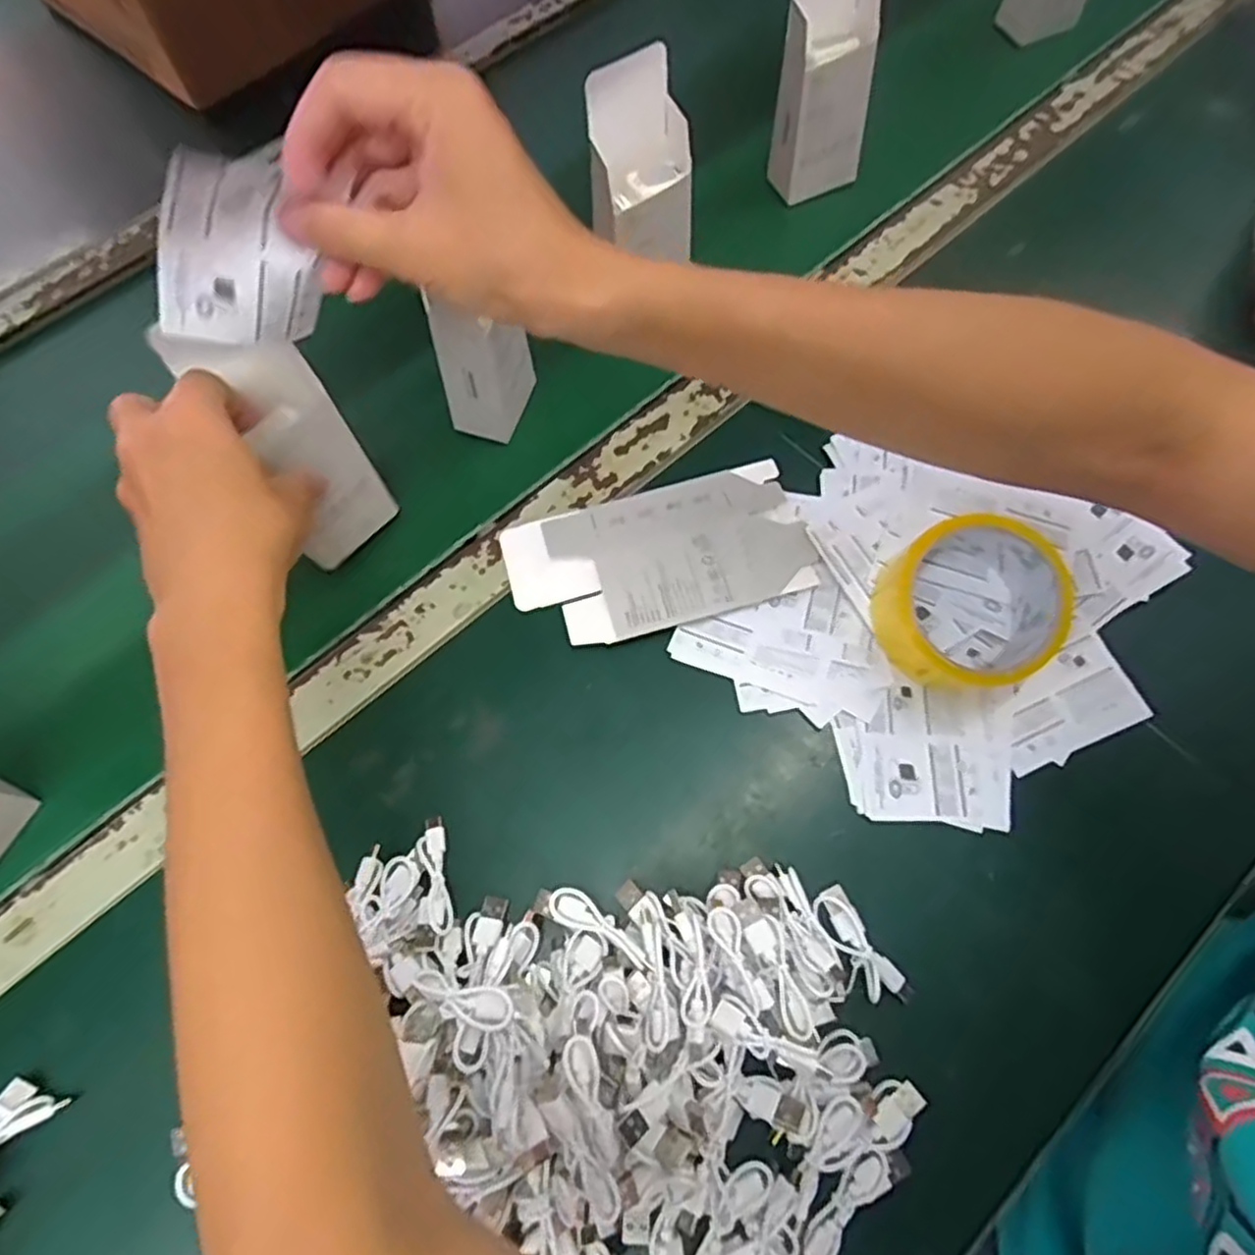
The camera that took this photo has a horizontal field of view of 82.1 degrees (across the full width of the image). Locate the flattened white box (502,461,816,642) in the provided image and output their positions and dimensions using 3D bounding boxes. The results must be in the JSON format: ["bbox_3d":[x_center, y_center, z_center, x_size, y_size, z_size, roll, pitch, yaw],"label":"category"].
[{"bbox_3d":[0.020,-0.046,0.464,0.186,0.017,0.096,-15,68,-4],"label":"flattened white box"}]

